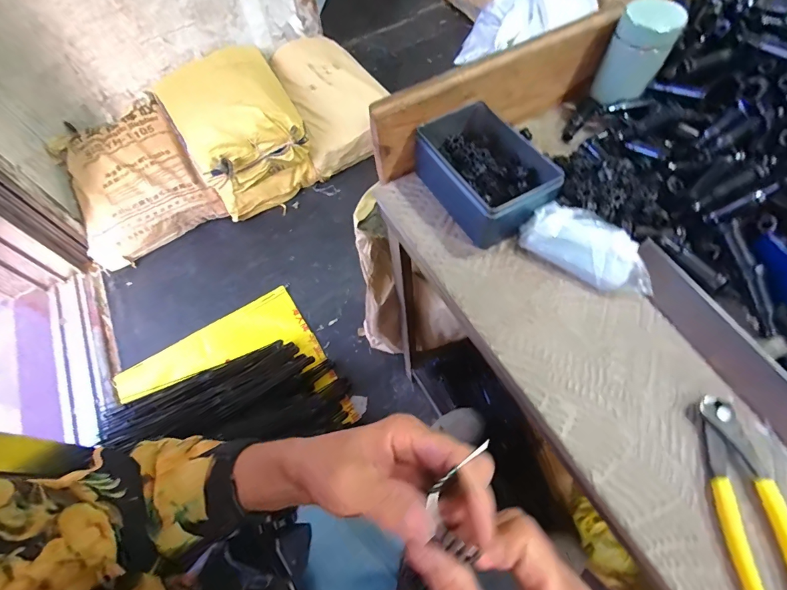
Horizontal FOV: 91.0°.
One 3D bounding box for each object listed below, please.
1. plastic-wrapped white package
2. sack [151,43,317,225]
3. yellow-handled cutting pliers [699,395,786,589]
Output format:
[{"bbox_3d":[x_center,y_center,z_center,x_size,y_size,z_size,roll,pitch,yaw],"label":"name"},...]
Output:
[{"bbox_3d":[0.199,-0.049,0.394,0.128,0.032,0.055,32,69,19],"label":"plastic-wrapped white package"},{"bbox_3d":[-0.581,-0.629,1.492,0.416,0.317,0.547,-31,64,-12],"label":"sack"},{"bbox_3d":[0.269,0.164,0.292,0.045,0.017,0.165,0,62,4],"label":"yellow-handled cutting pliers"}]

